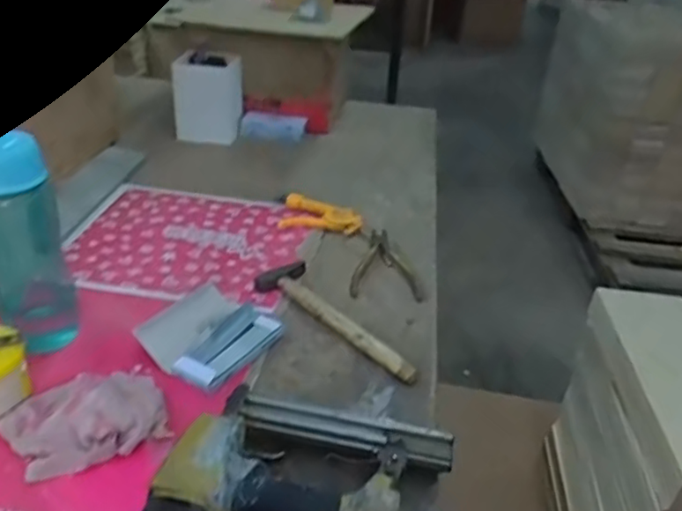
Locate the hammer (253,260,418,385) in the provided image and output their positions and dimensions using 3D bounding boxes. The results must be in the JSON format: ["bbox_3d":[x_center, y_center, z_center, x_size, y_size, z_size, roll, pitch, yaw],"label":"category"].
[{"bbox_3d":[-0.001,0.071,0.741,0.079,0.024,0.254,-22,40,-37],"label":"hammer"}]

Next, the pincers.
[{"bbox_3d":[0.068,0.010,0.851,0.093,0.018,0.149,8,31,6],"label":"pincers"}]

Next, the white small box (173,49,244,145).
[{"bbox_3d":[-0.261,-0.305,1.217,0.129,0.161,0.077,-7,33,-18],"label":"white small box"}]

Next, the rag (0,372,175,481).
[{"bbox_3d":[-0.239,0.149,0.586,0.139,0.028,0.100,-10,34,-23],"label":"rag"}]

